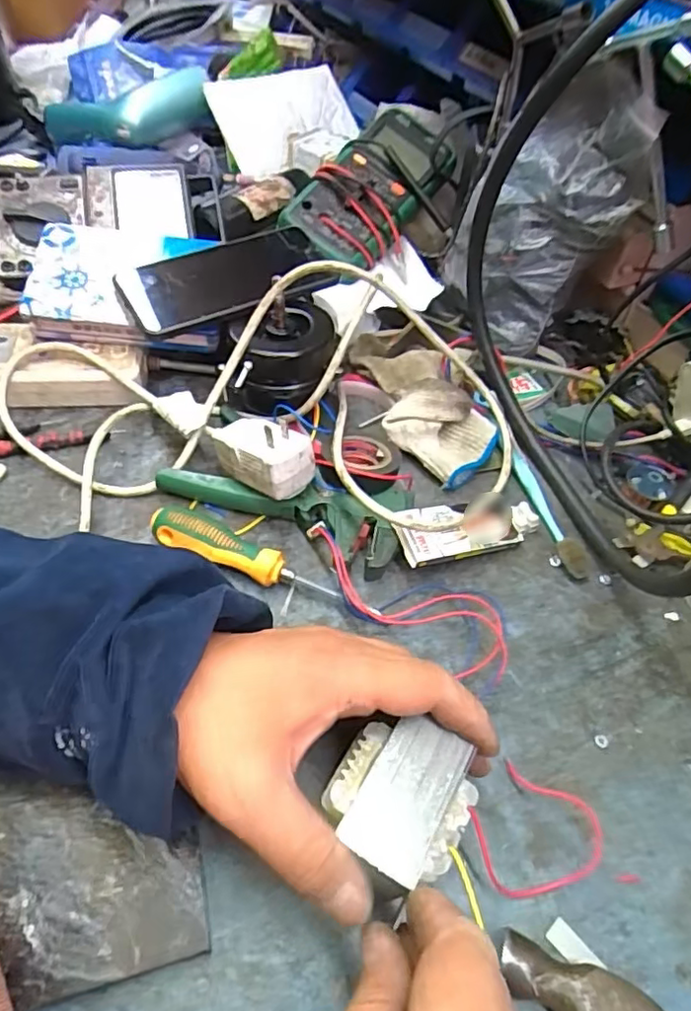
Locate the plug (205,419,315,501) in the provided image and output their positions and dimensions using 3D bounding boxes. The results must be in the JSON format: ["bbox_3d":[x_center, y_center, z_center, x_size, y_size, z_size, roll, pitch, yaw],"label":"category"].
[{"bbox_3d":[-0.062,-0.037,0.399,0.086,0.042,0.038,33,55,22],"label":"plug"}]

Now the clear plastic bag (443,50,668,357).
[{"bbox_3d":[0.156,-0.228,0.478,0.085,0.182,0.112,-13,52,-15],"label":"clear plastic bag"}]

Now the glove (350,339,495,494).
[{"bbox_3d":[0.051,-0.089,0.477,0.076,0.040,0.165,-23,55,-22],"label":"glove"}]

